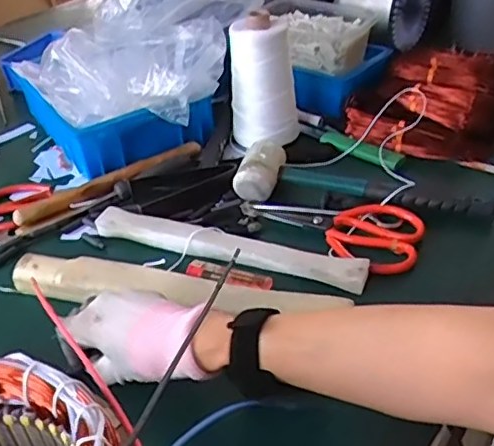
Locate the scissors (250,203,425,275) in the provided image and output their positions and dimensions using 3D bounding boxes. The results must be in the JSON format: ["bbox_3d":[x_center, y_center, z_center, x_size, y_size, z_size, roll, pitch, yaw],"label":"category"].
[{"bbox_3d":[0.103,-0.003,0.653,0.187,0.017,0.093,23,45,34],"label":"scissors"}]

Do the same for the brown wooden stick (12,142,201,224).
[{"bbox_3d":[-0.165,-0.048,0.739,0.241,0.024,0.028,-22,39,-20],"label":"brown wooden stick"}]

